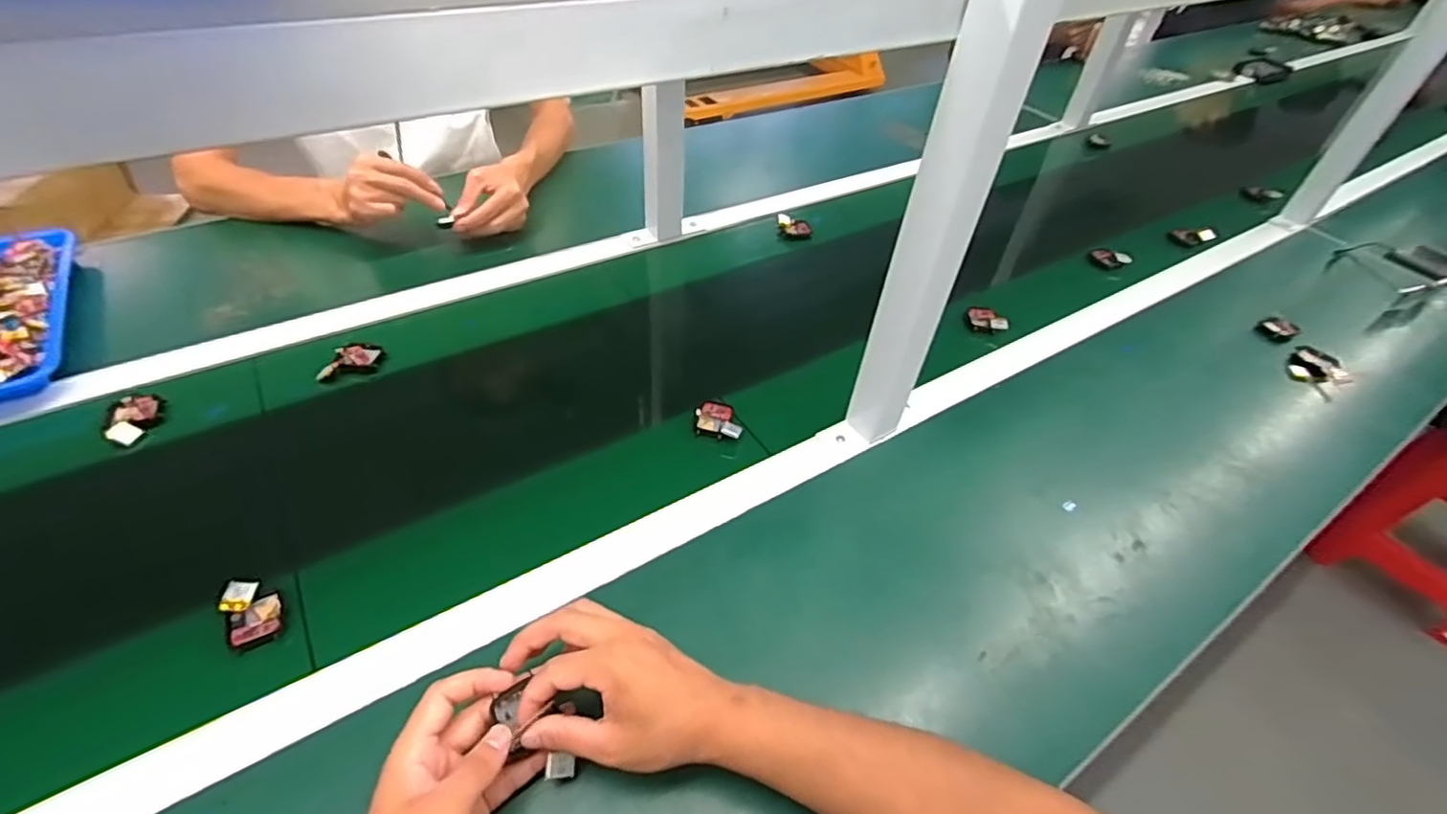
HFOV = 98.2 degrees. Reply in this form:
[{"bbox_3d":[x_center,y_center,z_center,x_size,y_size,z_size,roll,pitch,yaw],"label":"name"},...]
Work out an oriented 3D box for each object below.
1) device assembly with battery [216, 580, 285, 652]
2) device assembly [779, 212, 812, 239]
[{"bbox_3d":[-0.357,0.154,0.474,0.036,0.019,0.055,-25,52,-26],"label":"device assembly with battery"},{"bbox_3d":[0.107,-0.269,0.937,0.053,0.028,0.016,9,45,4],"label":"device assembly"}]

